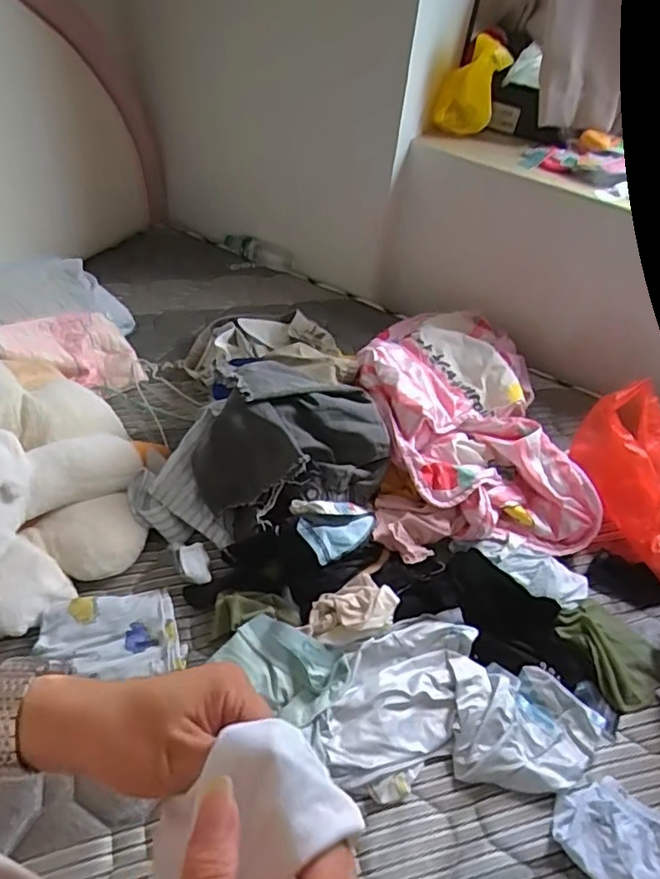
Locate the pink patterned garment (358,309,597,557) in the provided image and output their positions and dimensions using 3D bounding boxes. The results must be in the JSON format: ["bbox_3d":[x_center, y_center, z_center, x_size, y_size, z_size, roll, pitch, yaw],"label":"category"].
[{"bbox_3d":[0.268,-0.093,1.258,0.410,0.140,0.679,1,46,-6],"label":"pink patterned garment"}]

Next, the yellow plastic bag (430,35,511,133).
[{"bbox_3d":[0.324,-0.817,1.389,0.144,0.190,0.077,10,46,2],"label":"yellow plastic bag"}]

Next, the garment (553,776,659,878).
[{"bbox_3d":[0.392,0.523,0.782,0.178,0.027,0.129,30,50,20],"label":"garment"}]

